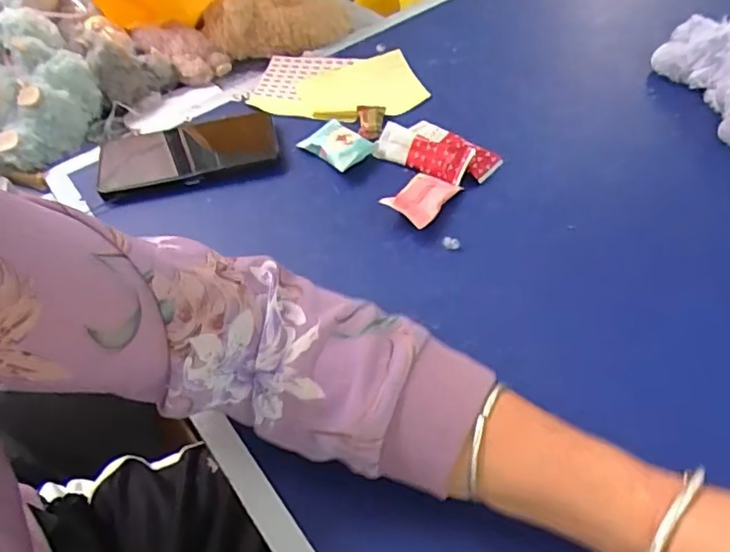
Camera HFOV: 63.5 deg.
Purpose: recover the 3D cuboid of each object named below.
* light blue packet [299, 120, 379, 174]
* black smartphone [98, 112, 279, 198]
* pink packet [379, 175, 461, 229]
[{"bbox_3d":[-0.023,-0.120,0.534,0.063,0.014,0.041,31,60,29],"label":"light blue packet"},{"bbox_3d":[-0.167,-0.116,0.561,0.167,0.016,0.091,-15,50,-6],"label":"black smartphone"},{"bbox_3d":[0.047,-0.069,0.489,0.041,0.015,0.061,29,59,27],"label":"pink packet"}]

